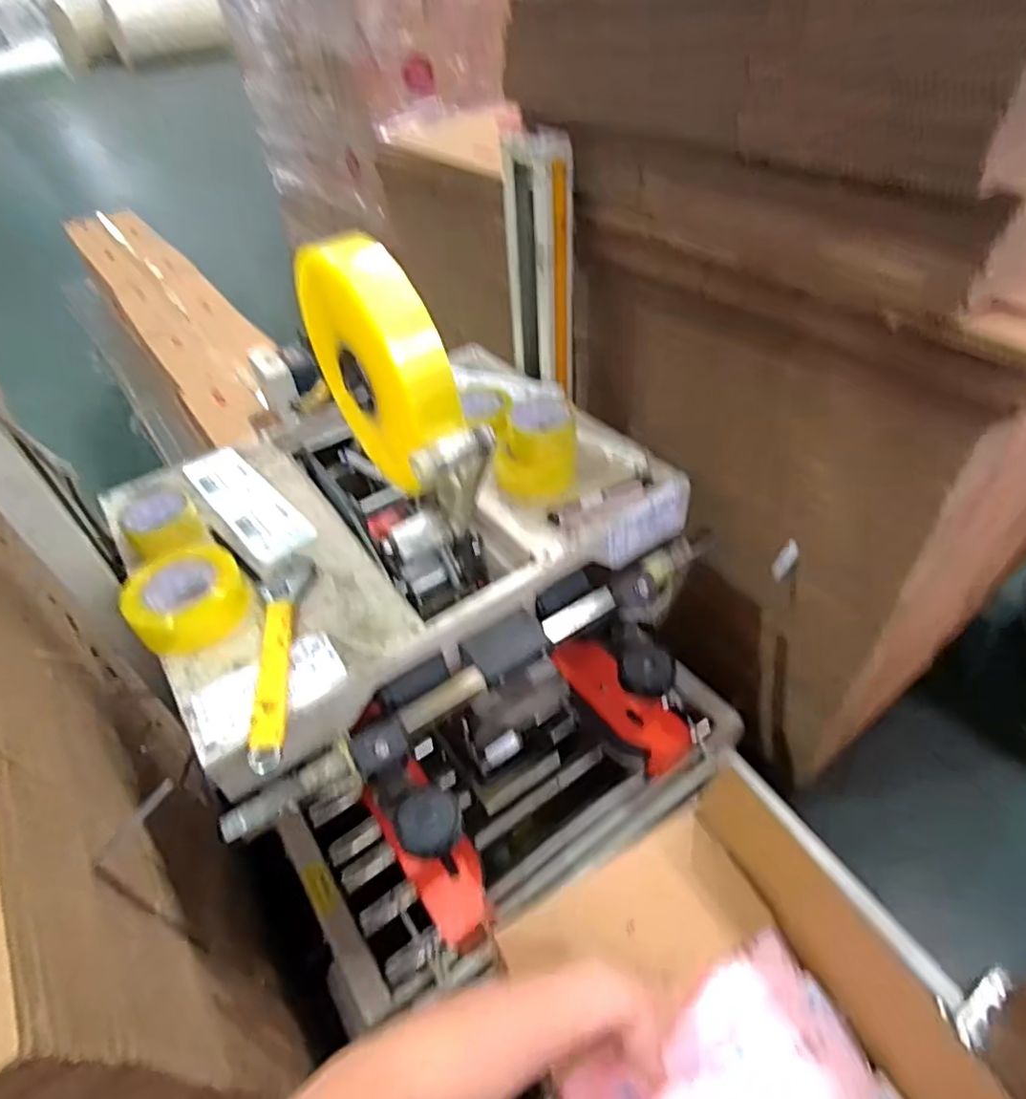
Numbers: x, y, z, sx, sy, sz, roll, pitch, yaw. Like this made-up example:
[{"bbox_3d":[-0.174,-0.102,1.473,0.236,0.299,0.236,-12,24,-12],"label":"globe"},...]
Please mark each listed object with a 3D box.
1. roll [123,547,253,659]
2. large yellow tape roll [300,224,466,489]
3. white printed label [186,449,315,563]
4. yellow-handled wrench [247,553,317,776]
[{"bbox_3d":[-0.388,0.053,0.755,0.128,0.047,0.126,-3,45,3],"label":"roll"},{"bbox_3d":[-0.141,-0.191,0.665,0.066,0.247,0.248,-27,49,-19],"label":"large yellow tape roll"},{"bbox_3d":[-0.382,-0.072,0.902,0.083,0.009,0.290,-34,52,-25],"label":"white printed label"},{"bbox_3d":[-0.268,0.111,0.720,0.059,0.018,0.291,-6,45,0],"label":"yellow-handled wrench"}]

